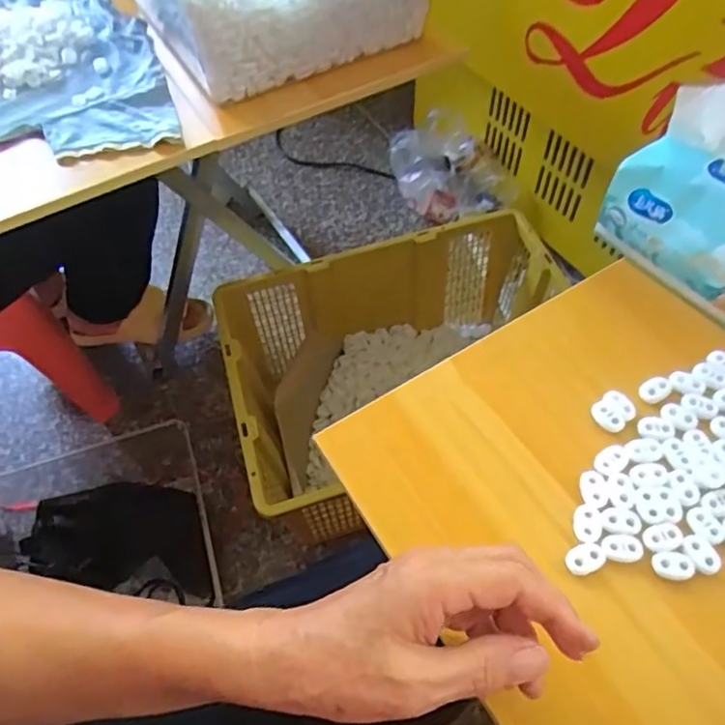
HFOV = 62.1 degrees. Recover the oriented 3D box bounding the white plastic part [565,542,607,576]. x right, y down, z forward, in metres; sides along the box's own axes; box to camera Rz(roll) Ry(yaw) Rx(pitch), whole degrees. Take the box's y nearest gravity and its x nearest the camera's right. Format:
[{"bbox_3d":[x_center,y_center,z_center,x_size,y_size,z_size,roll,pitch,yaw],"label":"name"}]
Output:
[{"bbox_3d":[0.130,0.114,0.350,0.023,0.004,0.016,-17,59,-9],"label":"white plastic part"}]

